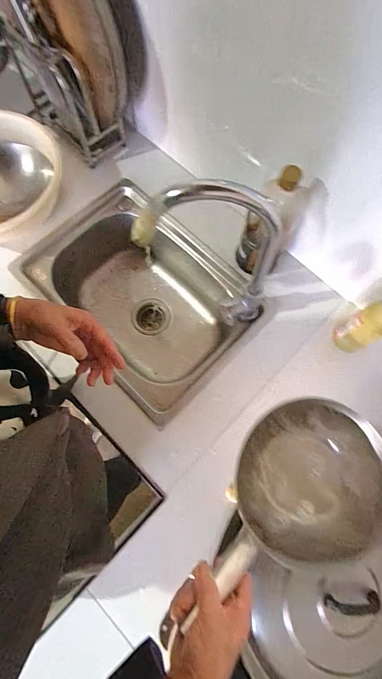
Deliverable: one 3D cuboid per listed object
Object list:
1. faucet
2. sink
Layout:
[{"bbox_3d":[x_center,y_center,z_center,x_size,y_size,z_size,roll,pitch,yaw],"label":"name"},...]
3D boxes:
[{"bbox_3d":[0.036,-0.117,0.541,0.241,0.362,0.055,2,74,-1],"label":"faucet"},{"bbox_3d":[-0.123,-0.099,0.805,0.350,0.204,0.536,-42,78,-13],"label":"sink"}]

